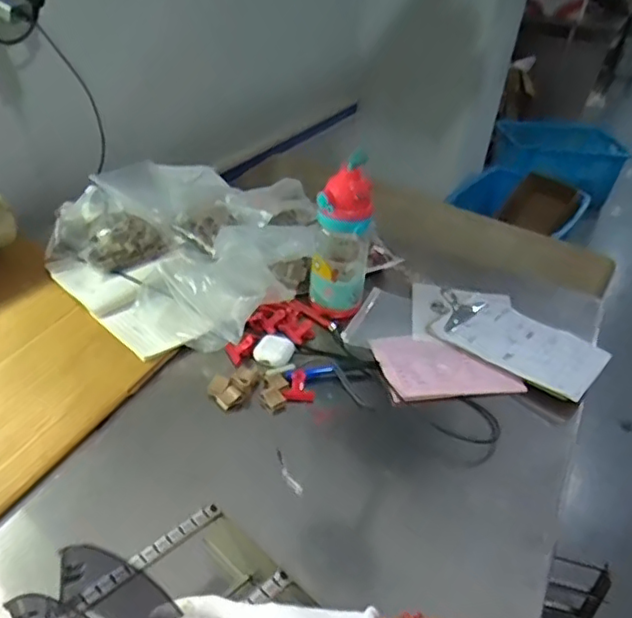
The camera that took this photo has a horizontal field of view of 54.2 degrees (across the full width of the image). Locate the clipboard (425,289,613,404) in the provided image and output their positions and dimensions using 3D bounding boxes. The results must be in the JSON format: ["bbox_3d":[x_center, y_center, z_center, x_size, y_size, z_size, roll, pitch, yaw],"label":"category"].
[{"bbox_3d":[0.269,0.040,0.840,0.228,0.032,0.138,29,40,30],"label":"clipboard"}]

